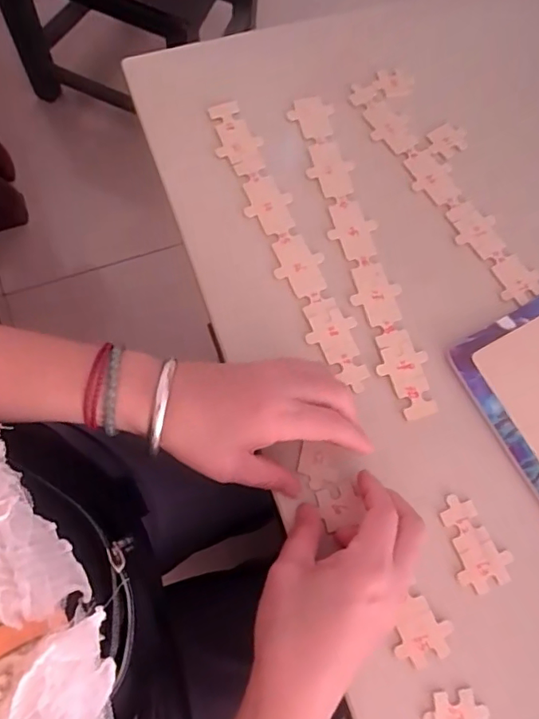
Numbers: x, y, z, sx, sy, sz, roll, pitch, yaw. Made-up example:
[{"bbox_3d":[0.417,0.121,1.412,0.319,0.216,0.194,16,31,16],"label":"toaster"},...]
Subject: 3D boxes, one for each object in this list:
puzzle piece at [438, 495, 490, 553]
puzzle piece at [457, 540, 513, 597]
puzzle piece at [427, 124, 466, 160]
[{"bbox_3d":[0.127,0.106,0.354,0.024,0.004,0.035,-21,77,-10],"label":"puzzle piece"},{"bbox_3d":[0.138,0.133,0.346,0.038,0.004,0.027,-21,77,-10],"label":"puzzle piece"},{"bbox_3d":[0.145,-0.178,0.439,0.035,0.004,0.026,-32,79,-12],"label":"puzzle piece"}]

